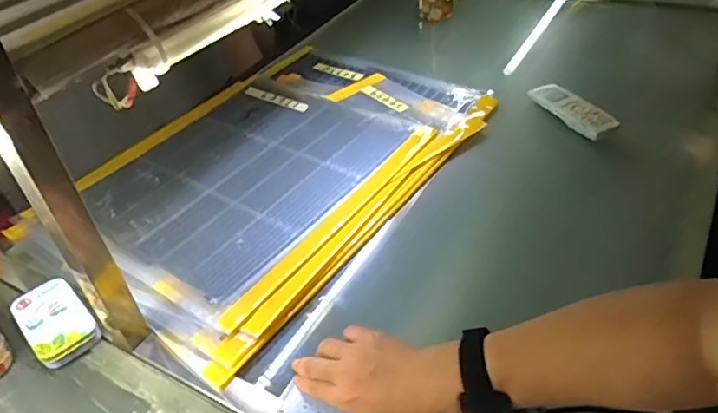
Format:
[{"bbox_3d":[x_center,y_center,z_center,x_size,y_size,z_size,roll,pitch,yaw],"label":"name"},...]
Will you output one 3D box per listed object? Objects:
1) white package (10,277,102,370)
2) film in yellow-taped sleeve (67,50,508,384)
[{"bbox_3d":[-0.332,0.125,0.631,0.062,0.029,0.109,-35,48,-30],"label":"white package"},{"bbox_3d":[-0.124,-0.079,0.847,0.426,0.021,0.599,24,48,30],"label":"film in yellow-taped sleeve"}]

